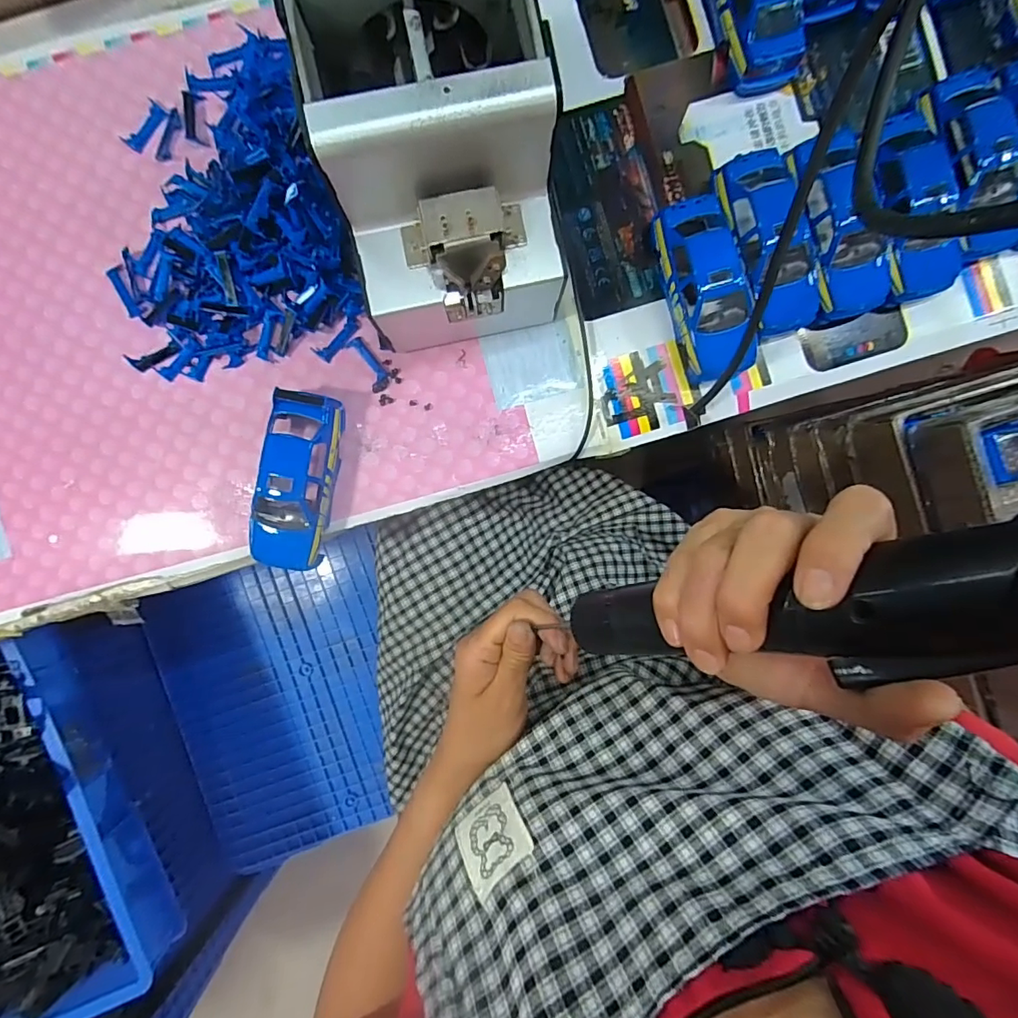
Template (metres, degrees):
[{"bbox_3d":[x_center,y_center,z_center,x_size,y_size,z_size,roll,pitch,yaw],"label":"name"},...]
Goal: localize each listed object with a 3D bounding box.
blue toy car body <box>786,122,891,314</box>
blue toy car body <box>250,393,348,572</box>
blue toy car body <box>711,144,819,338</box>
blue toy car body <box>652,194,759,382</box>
[{"bbox_3d":[0.241,-0.208,0.368,0.053,0.039,0.127,-18,92,-1],"label":"blue toy car body"},{"bbox_3d":[-0.155,-0.018,0.368,0.049,0.035,0.129,11,91,-2],"label":"blue toy car body"},{"bbox_3d":[0.192,-0.194,0.367,0.053,0.041,0.122,-16,92,-1],"label":"blue toy car body"},{"bbox_3d":[0.144,-0.160,0.368,0.054,0.041,0.125,-17,92,-1],"label":"blue toy car body"}]

